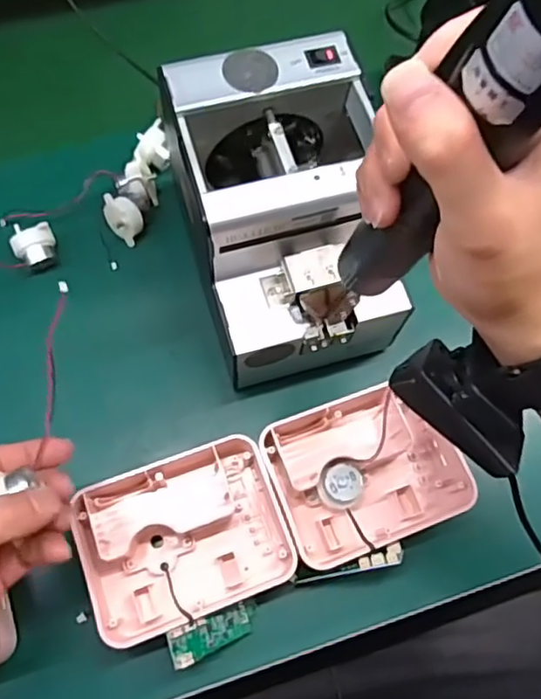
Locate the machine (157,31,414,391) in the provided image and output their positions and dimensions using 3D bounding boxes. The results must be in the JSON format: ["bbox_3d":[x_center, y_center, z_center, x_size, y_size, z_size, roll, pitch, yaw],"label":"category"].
[{"bbox_3d":[0.011,-0.091,0.424,0.134,0.132,0.175,-16,69,-9],"label":"machine"}]

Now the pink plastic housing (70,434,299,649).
[{"bbox_3d":[-0.057,0.123,0.411,0.127,0.038,0.103,-19,70,-10],"label":"pink plastic housing"}]

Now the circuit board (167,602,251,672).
[{"bbox_3d":[-0.035,0.178,0.391,0.065,0.010,0.022,-2,63,-46],"label":"circuit board"}]

